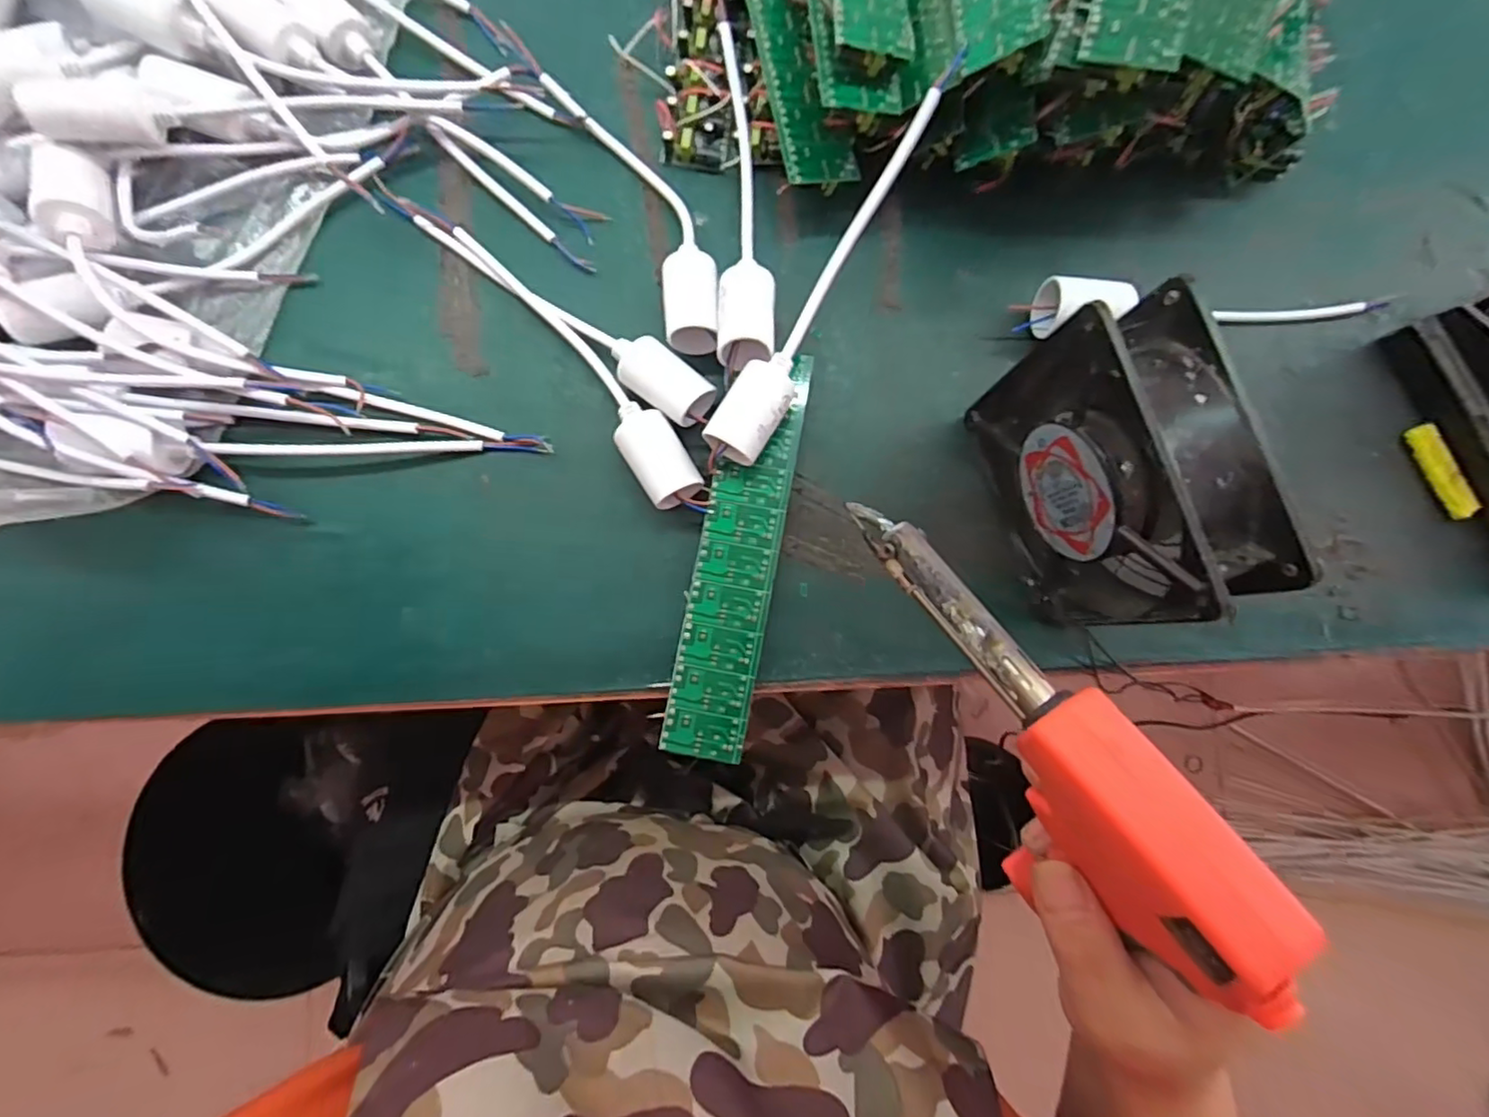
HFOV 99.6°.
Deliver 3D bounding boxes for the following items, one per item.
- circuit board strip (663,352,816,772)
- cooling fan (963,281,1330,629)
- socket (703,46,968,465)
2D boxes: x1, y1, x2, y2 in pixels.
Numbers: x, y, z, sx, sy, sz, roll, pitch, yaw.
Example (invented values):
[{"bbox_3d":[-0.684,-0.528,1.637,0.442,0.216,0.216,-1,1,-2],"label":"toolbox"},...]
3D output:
[{"bbox_3d":[-0.003,-0.003,0.310,0.038,0.004,0.197,10,82,2],"label":"circuit board strip"},{"bbox_3d":[0.156,-0.034,0.276,0.042,0.120,0.118,-21,84,-5],"label":"cooling fan"},{"bbox_3d":[0.042,-0.136,0.302,0.028,0.055,0.202,31,82,2],"label":"socket"}]

